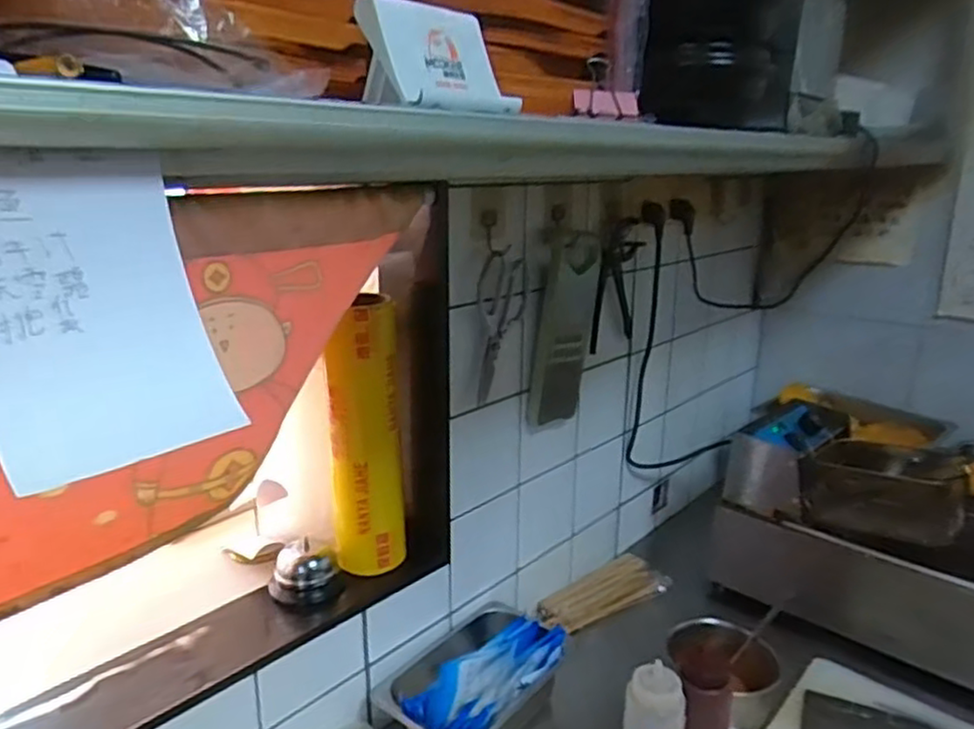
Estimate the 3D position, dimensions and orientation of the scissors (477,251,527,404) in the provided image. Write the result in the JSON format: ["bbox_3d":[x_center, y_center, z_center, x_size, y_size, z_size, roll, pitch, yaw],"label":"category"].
[{"bbox_3d":[0.020,-0.057,0.952,0.015,0.188,0.098,10,19,30],"label":"scissors"}]

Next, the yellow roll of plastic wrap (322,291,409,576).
[{"bbox_3d":[-0.159,0.084,0.925,0.093,0.348,0.113,-2,16,-8],"label":"yellow roll of plastic wrap"}]

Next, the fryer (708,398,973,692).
[{"bbox_3d":[0.659,0.255,1.195,0.443,0.235,0.326,13,20,37],"label":"fryer"}]

